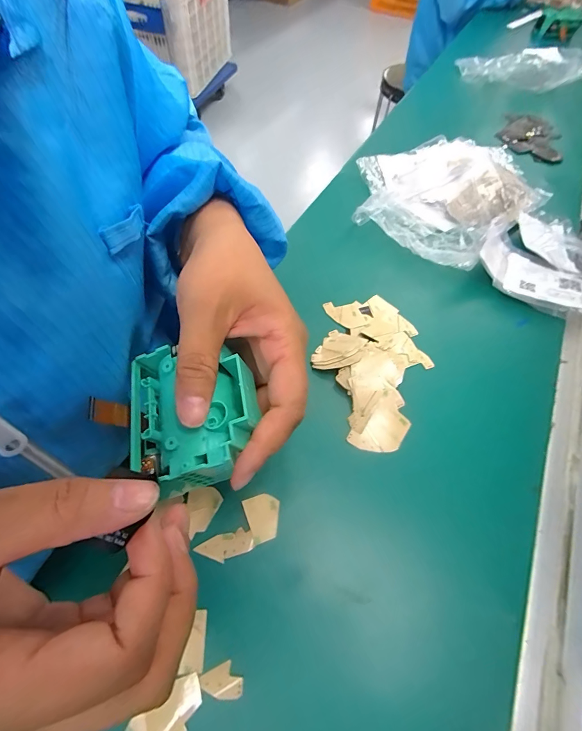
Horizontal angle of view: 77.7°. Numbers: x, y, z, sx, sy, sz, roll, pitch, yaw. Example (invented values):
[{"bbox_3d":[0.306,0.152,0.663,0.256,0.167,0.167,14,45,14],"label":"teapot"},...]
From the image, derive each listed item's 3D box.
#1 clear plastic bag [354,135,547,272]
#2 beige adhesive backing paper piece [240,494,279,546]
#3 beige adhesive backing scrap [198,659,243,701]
[{"bbox_3d":[0.192,-0.229,0.444,0.195,0.033,0.267,40,60,22],"label":"clear plastic bag"},{"bbox_3d":[-0.018,0.103,0.246,0.023,0.004,0.029,-10,52,-26],"label":"beige adhesive backing paper piece"},{"bbox_3d":[-0.038,0.176,0.198,0.020,0.004,0.018,-21,59,-20],"label":"beige adhesive backing scrap"}]

